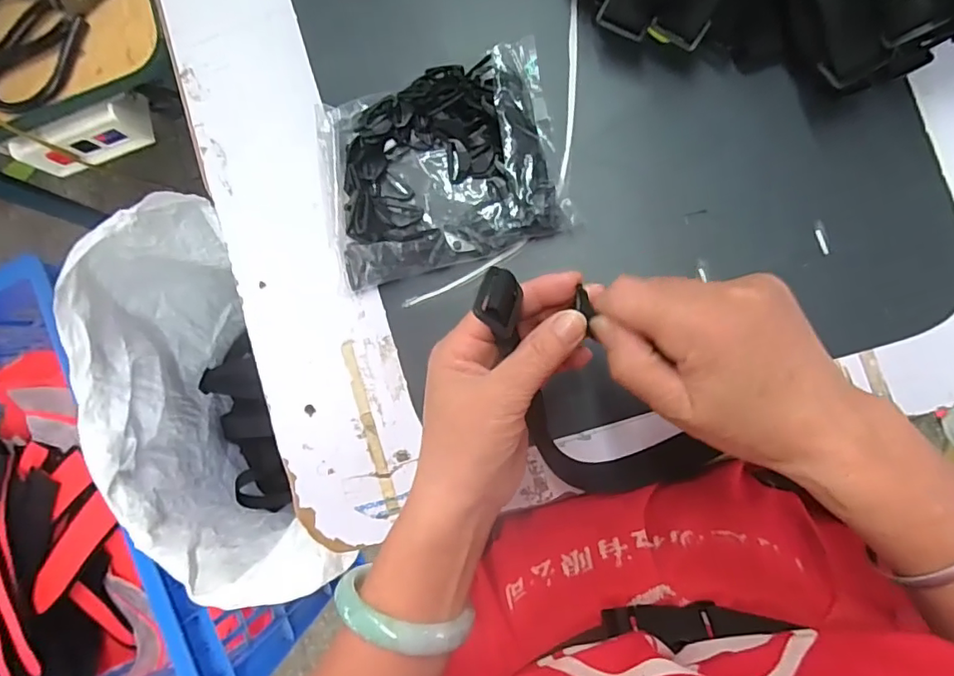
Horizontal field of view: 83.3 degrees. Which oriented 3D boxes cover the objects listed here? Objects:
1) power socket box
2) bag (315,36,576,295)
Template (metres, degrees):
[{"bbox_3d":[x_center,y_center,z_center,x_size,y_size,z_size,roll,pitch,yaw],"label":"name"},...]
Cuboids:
[{"bbox_3d":[-0.360,-0.186,0.491,0.119,0.048,0.038,-19,87,8],"label":"power socket box"},{"bbox_3d":[-0.031,-0.121,0.387,0.174,0.027,0.132,-16,88,9],"label":"bag"}]

